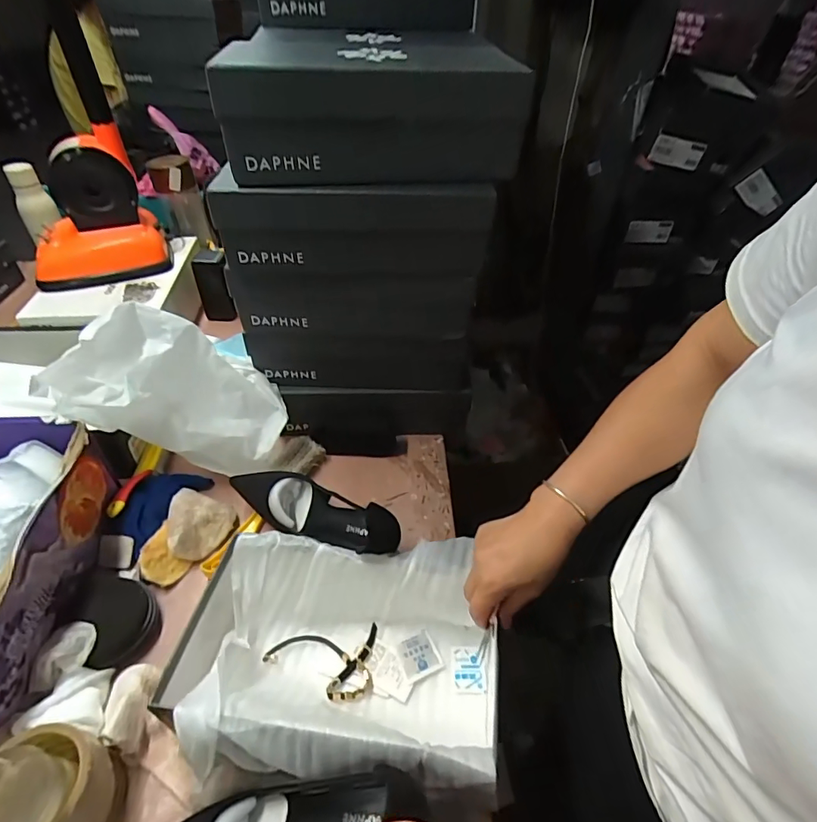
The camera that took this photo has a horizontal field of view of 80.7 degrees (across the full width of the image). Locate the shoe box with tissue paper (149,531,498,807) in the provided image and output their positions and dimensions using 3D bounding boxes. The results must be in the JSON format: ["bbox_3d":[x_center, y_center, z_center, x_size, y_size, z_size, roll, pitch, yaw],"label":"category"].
[{"bbox_3d":[-0.063,0.239,0.480,0.291,0.095,0.213,0,44,-3],"label":"shoe box with tissue paper"}]

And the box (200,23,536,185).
[{"bbox_3d":[-0.051,-0.374,0.566,0.289,0.098,0.340,-4,44,-7],"label":"box"}]

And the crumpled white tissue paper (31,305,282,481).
[{"bbox_3d":[-0.299,-0.013,0.605,0.263,0.200,0.102,-7,45,-10],"label":"crumpled white tissue paper"}]

